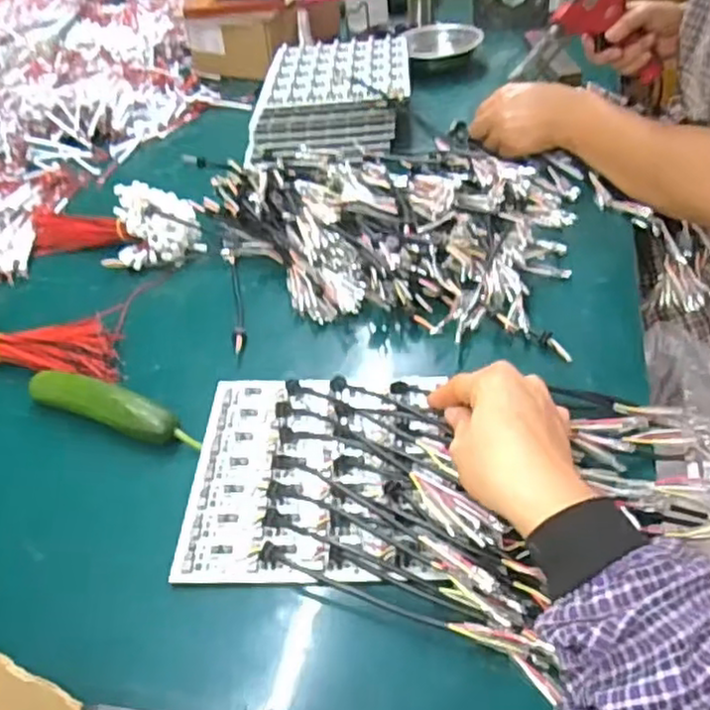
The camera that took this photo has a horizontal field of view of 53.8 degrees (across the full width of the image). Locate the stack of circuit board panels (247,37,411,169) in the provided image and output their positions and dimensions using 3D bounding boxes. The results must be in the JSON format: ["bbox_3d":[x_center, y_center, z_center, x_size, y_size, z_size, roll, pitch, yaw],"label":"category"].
[{"bbox_3d":[-0.025,-0.326,0.888,0.192,0.065,0.232,2,43,9],"label":"stack of circuit board panels"}]

